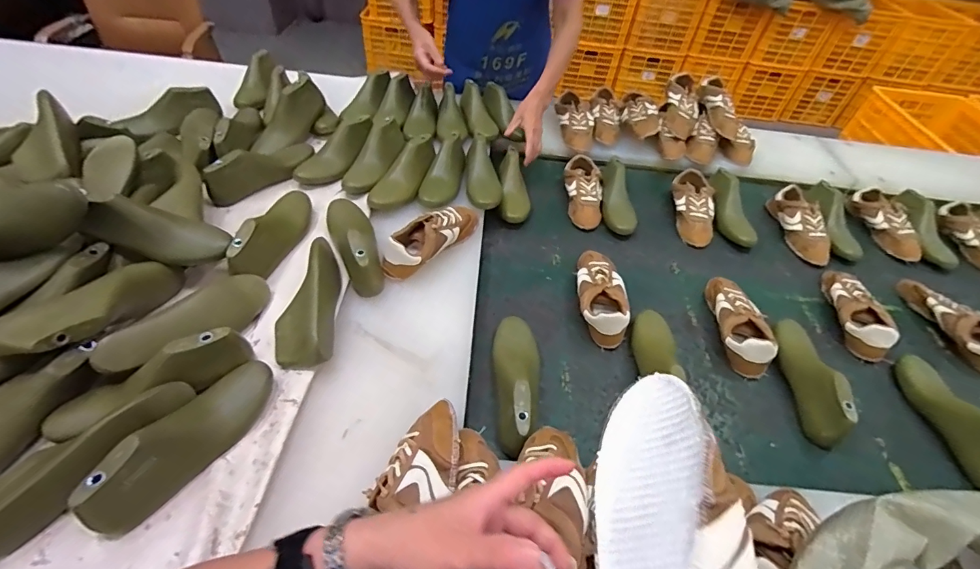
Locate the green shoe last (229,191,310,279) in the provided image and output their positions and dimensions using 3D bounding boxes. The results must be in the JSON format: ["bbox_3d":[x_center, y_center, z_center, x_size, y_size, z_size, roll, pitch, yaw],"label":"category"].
[{"bbox_3d":[-0.392,-0.105,0.793,0.073,0.074,0.241,6,49,0],"label":"green shoe last"}]

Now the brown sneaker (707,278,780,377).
[{"bbox_3d":[0.471,0.062,0.829,0.083,0.068,0.227,5,49,0],"label":"brown sneaker"}]

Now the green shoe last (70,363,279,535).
[{"bbox_3d":[-0.371,0.184,0.541,0.069,0.083,0.233,17,50,10],"label":"green shoe last"}]

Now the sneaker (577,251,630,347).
[{"bbox_3d":[0.216,0.015,0.850,0.092,0.063,0.225,6,49,0],"label":"sneaker"}]

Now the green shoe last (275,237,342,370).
[{"bbox_3d":[-0.295,0.022,0.705,0.089,0.065,0.235,-3,49,-7],"label":"green shoe last"}]

